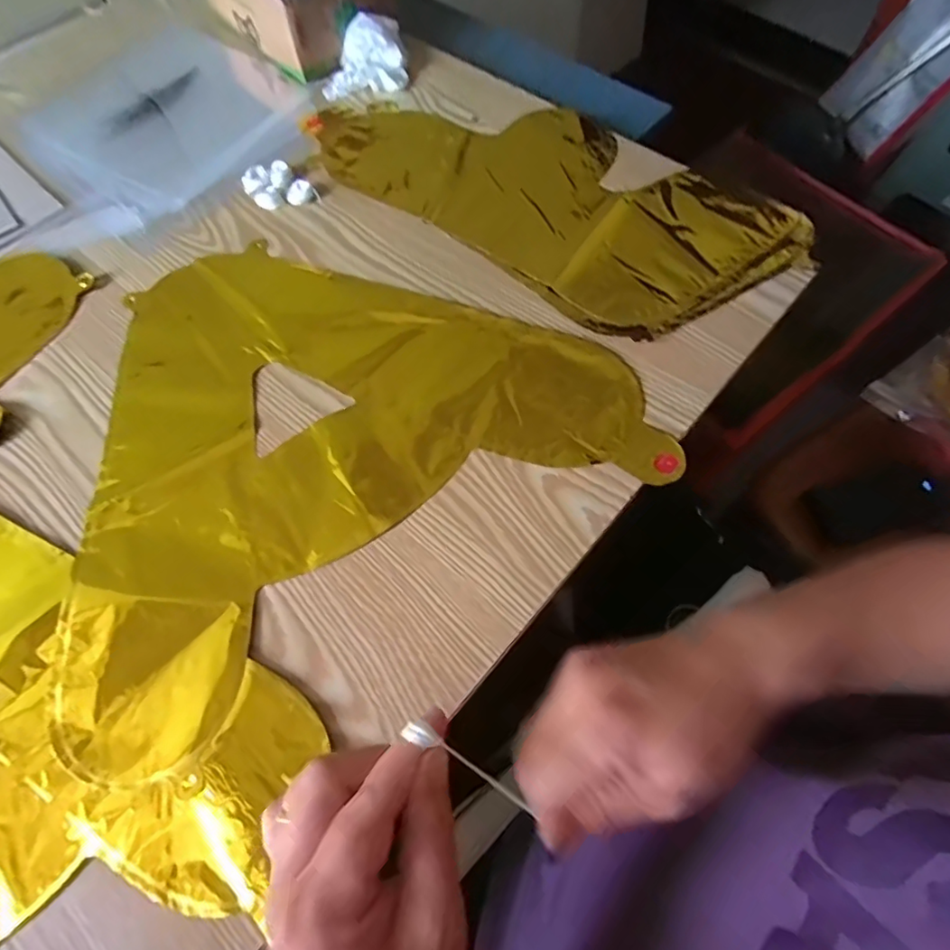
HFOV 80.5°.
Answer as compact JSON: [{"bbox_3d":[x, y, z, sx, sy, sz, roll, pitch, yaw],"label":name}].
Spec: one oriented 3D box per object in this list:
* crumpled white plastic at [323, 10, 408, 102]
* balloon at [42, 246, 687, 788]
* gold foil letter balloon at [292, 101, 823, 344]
[{"bbox_3d":[-0.110,-0.408,0.547,0.082,0.036,0.067,-8,64,-2],"label":"crumpled white plastic"},{"bbox_3d":[-0.113,-0.047,0.387,0.381,0.004,0.327,-29,66,-12],"label":"balloon"},{"bbox_3d":[0.052,-0.255,0.480,0.415,0.011,0.199,37,70,18],"label":"gold foil letter balloon"}]

